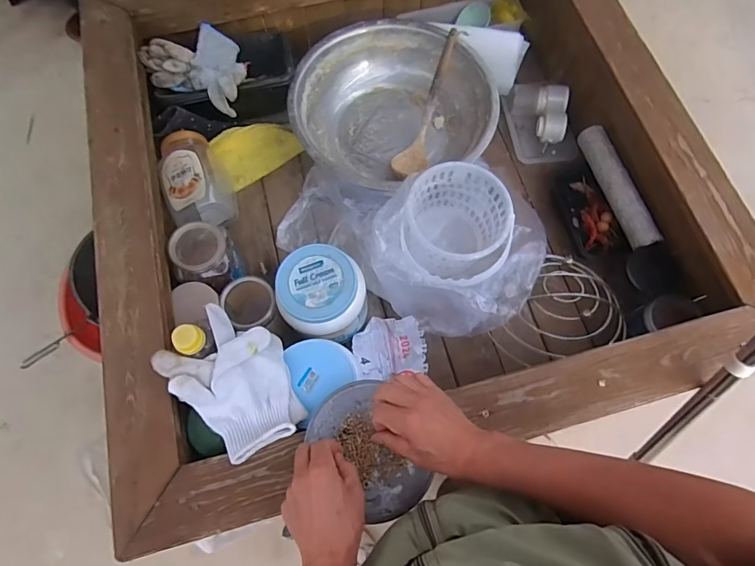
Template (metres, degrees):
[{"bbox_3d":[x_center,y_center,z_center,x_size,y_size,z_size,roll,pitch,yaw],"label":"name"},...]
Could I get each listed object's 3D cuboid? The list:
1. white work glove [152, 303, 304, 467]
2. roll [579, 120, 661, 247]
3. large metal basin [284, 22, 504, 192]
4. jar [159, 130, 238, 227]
[{"bbox_3d":[-0.176,0.120,0.550,0.129,0.055,0.190,-42,76,-14],"label":"white work glove"},{"bbox_3d":[0.432,-0.176,0.781,0.041,0.043,0.248,-14,71,-6],"label":"roll"},{"bbox_3d":[0.024,-0.342,0.865,0.382,0.105,0.344,-18,72,-7],"label":"large metal basin"},{"bbox_3d":[-0.330,-0.188,0.791,0.105,0.080,0.187,-19,72,-7],"label":"jar"}]

